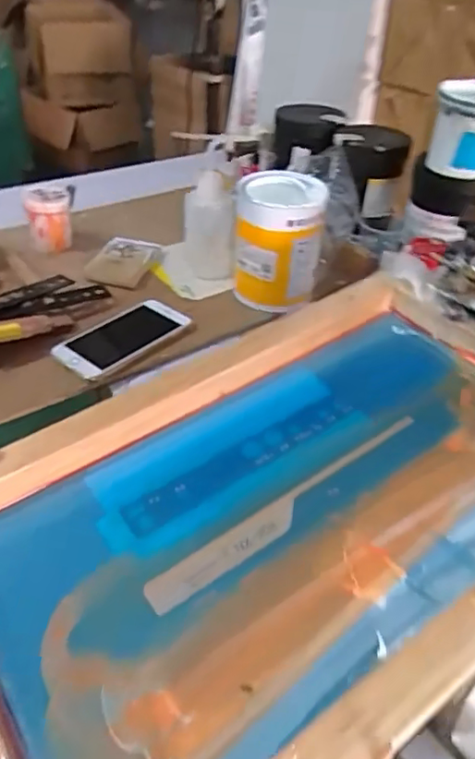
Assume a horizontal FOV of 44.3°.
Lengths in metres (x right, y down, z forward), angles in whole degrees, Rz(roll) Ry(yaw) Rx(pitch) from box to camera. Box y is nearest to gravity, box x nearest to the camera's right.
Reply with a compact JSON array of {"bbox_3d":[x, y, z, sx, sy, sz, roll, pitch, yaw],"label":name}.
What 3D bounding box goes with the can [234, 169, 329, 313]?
[{"bbox_3d":[0.050,-0.173,0.734,0.103,0.135,0.113,1,39,-1],"label":"can"}]

